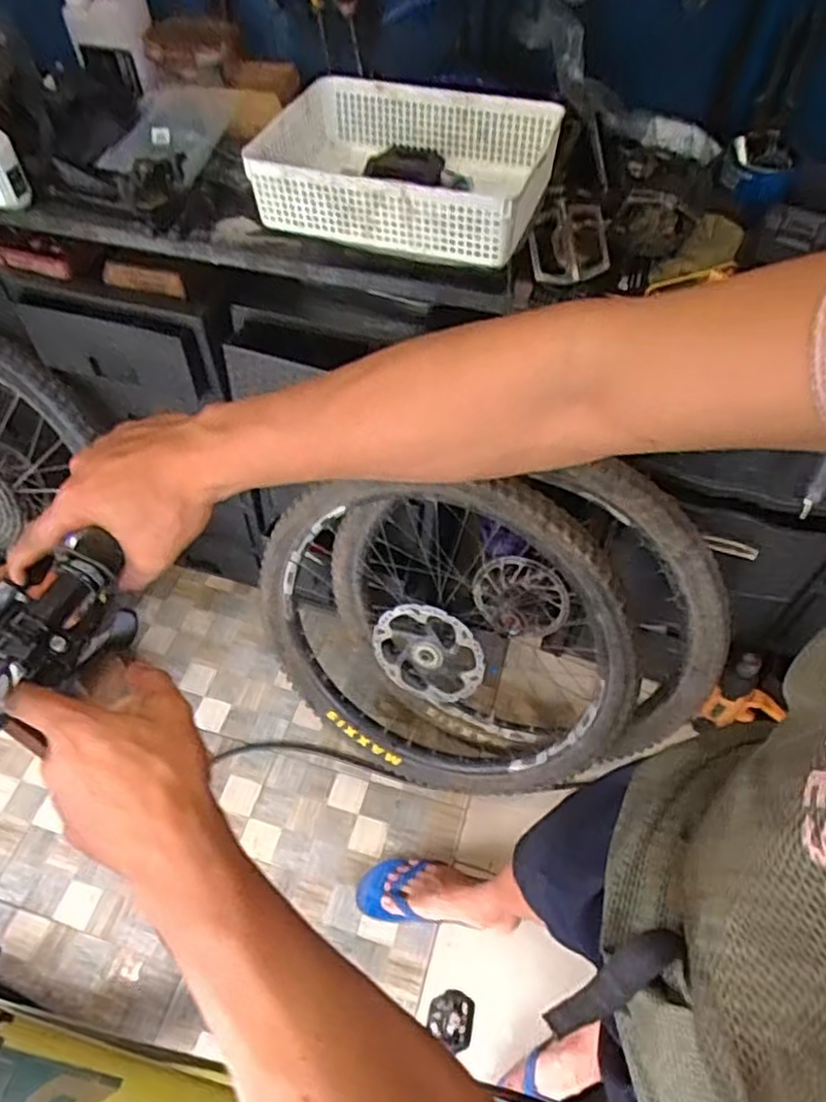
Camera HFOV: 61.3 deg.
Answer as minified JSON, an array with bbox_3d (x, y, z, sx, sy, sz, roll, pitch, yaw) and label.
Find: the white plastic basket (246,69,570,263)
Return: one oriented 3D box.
[{"bbox_3d":[-0.014,-0.483,0.885,0.360,0.096,0.266,13,56,10],"label":"white plastic basket"}]

